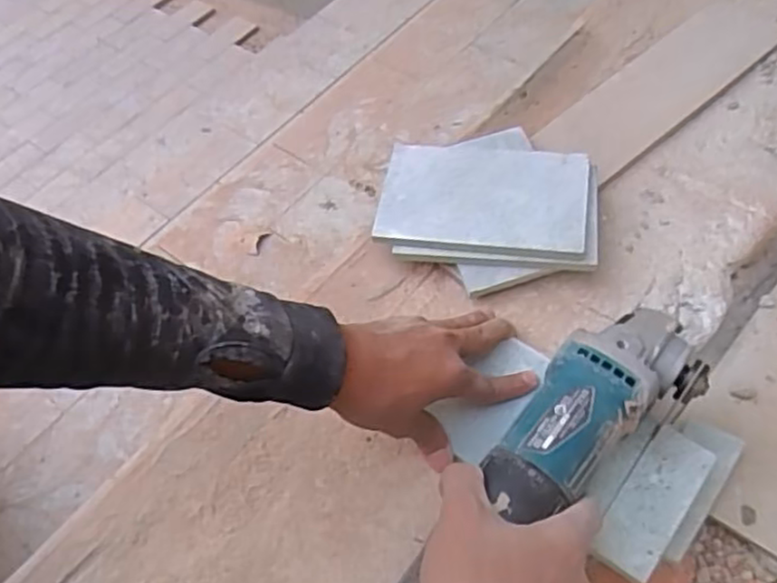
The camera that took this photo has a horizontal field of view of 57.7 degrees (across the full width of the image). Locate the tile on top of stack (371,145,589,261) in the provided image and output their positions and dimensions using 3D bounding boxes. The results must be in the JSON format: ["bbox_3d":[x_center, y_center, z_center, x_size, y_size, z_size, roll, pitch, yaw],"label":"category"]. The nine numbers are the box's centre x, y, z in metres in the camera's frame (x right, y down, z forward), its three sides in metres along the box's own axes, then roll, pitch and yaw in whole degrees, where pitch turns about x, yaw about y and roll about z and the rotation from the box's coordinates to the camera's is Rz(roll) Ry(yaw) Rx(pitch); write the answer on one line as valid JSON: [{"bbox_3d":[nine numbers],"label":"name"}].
[{"bbox_3d":[0.076,-0.078,0.576,0.163,0.009,0.105,5,58,13],"label":"tile on top of stack"}]

